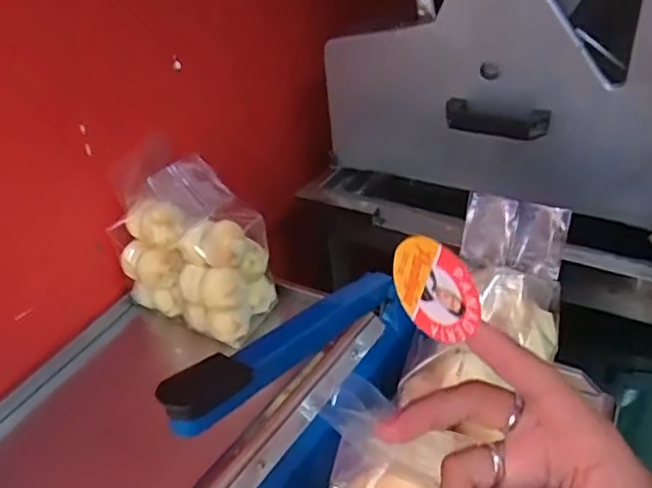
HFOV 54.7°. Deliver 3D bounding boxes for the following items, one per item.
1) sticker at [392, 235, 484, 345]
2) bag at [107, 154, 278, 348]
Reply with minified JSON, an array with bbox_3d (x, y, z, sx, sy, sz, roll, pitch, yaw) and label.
[{"bbox_3d":[0.042,0.018,0.246,0.004,0.042,0.043,-31,43,-29],"label":"sticker"},{"bbox_3d":[-0.165,0.002,0.767,0.170,0.188,0.099,14,41,24],"label":"bag"}]

